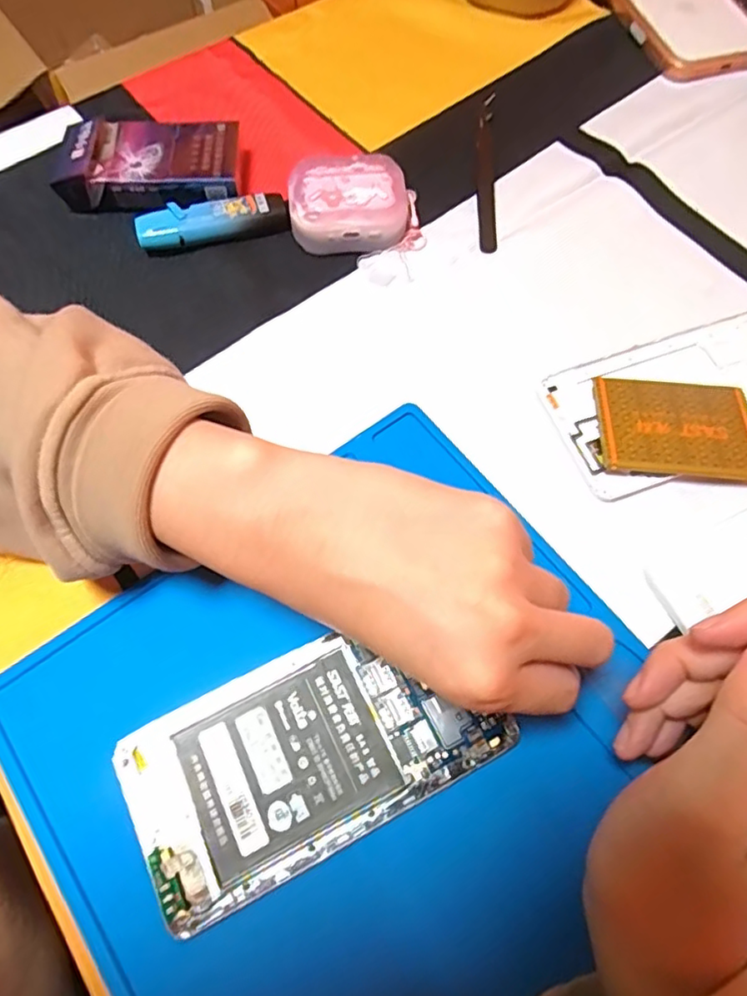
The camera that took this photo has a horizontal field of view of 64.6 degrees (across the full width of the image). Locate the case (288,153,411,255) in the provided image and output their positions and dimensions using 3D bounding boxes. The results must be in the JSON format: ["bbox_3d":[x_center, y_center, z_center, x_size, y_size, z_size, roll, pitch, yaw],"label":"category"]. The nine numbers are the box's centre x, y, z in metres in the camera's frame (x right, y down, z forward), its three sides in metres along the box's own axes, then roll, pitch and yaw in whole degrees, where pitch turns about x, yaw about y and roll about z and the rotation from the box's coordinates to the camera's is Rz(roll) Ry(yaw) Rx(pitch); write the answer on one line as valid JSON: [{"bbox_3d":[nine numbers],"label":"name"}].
[{"bbox_3d":[-0.014,-0.164,0.332,0.064,0.027,0.047,-5,66,-2],"label":"case"}]

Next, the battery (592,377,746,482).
[{"bbox_3d":[0.145,-0.035,0.284,0.072,0.009,0.055,4,66,1],"label":"battery"}]

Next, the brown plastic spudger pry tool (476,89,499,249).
[{"bbox_3d":[0.068,-0.198,0.355,0.011,0.010,0.124,2,66,1],"label":"brown plastic spudger pry tool"}]

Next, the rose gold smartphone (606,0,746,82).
[{"bbox_3d":[0.218,-0.361,0.428,0.081,0.015,0.157,-19,69,0],"label":"rose gold smartphone"}]

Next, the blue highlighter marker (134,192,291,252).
[{"bbox_3d":[-0.091,-0.156,0.335,0.083,0.016,0.022,-16,67,-7],"label":"blue highlighter marker"}]

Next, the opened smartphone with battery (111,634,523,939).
[{"bbox_3d":[-0.024,0.095,0.226,0.134,0.006,0.070,-25,69,-11],"label":"opened smartphone with battery"}]

